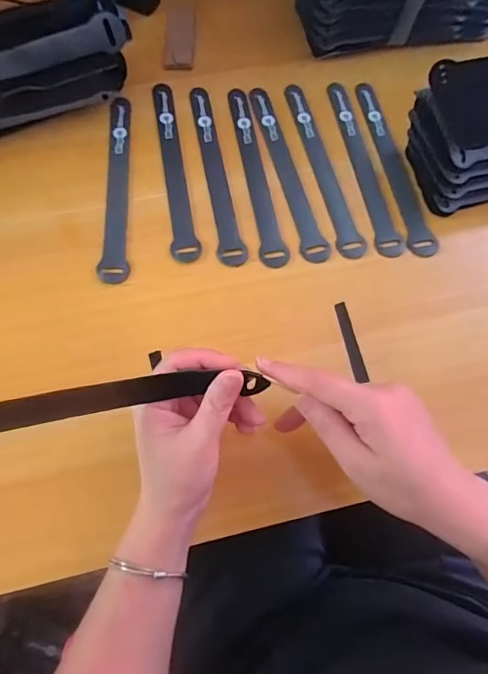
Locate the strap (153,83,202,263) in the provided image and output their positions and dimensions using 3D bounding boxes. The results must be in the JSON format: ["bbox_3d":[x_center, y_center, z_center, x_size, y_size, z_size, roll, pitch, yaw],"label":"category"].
[{"bbox_3d":[-0.065,-0.161,0.419,0.023,0.004,0.201,-9,70,-4],"label":"strap"}]

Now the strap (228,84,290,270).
[{"bbox_3d":[0.009,-0.157,0.420,0.023,0.004,0.202,-11,70,-4],"label":"strap"}]

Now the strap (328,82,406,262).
[{"bbox_3d":[0.116,-0.167,0.428,0.024,0.004,0.203,-8,70,-4],"label":"strap"}]

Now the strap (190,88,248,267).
[{"bbox_3d":[-0.026,-0.158,0.419,0.024,0.004,0.202,-9,69,-4],"label":"strap"}]

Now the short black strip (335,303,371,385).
[{"bbox_3d":[0.091,0.004,0.378,0.011,0.004,0.070,-11,74,-5],"label":"short black strip"}]

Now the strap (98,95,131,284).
[{"bbox_3d":[-0.118,-0.142,0.411,0.024,0.004,0.203,-2,69,-9],"label":"strap"}]

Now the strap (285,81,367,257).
[{"bbox_3d":[0.076,-0.164,0.425,0.024,0.004,0.201,-12,71,-3],"label":"strap"}]

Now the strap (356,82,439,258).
[{"bbox_3d":[0.142,-0.168,0.431,0.026,0.006,0.203,-13,69,0],"label":"strap"}]

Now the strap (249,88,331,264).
[{"bbox_3d":[0.041,-0.160,0.422,0.024,0.004,0.201,-13,70,-5],"label":"strap"}]

